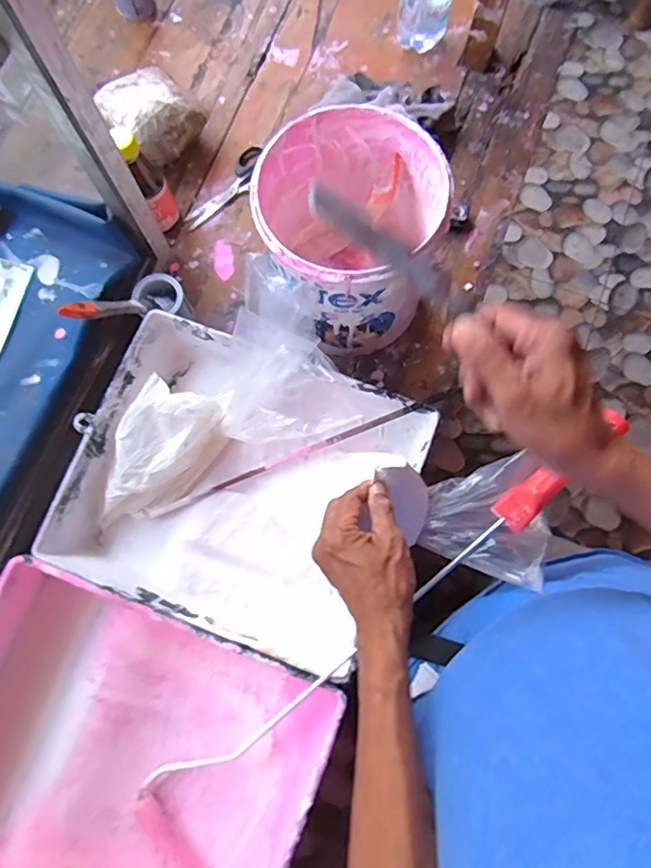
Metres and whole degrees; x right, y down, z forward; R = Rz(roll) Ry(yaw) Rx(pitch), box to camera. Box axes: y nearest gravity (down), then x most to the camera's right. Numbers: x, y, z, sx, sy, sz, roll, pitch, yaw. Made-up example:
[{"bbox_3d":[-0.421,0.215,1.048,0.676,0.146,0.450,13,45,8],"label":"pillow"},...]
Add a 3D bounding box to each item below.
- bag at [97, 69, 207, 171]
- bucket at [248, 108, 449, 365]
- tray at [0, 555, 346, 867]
[{"bbox_3d":[-0.219,-0.403,0.679,0.111,0.077,0.099,41,81,9],"label":"bag"},{"bbox_3d":[0.020,-0.203,0.572,0.173,0.196,0.179,0,78,0],"label":"bucket"},{"bbox_3d":[-0.191,0.315,0.523,0.349,0.092,0.272,21,79,5],"label":"tray"}]

